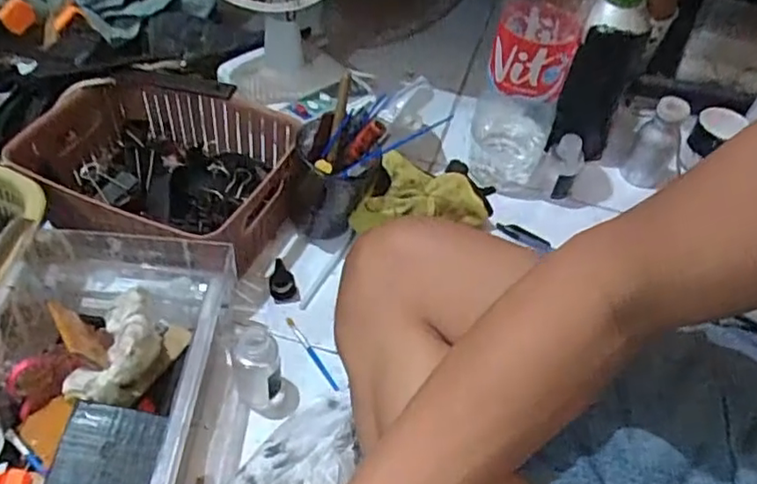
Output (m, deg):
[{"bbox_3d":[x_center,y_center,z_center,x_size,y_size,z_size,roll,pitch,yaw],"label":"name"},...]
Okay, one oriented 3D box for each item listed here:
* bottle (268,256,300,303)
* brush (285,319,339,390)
[{"bbox_3d":[-0.097,0.036,0.636,0.028,0.020,0.052,-6,50,-12],"label":"bottle"},{"bbox_3d":[-0.062,0.105,0.590,0.007,0.005,0.089,-26,56,-26],"label":"brush"}]

